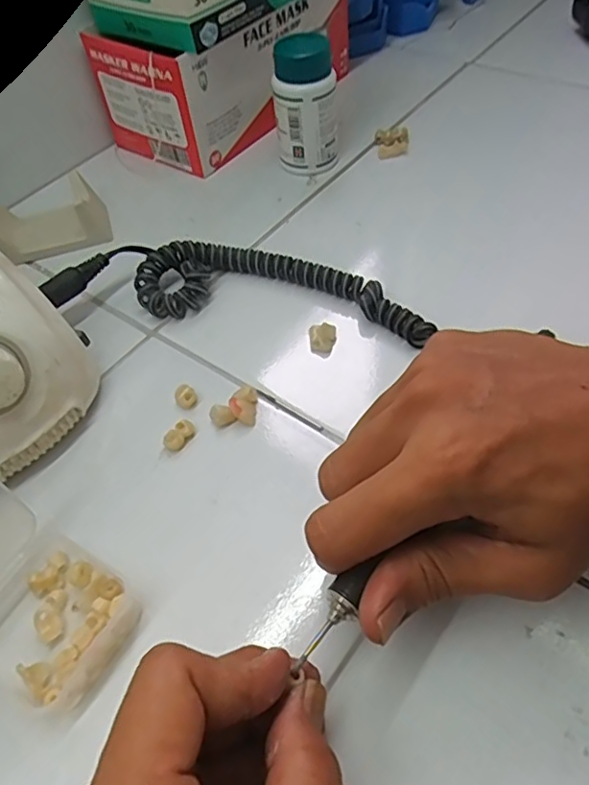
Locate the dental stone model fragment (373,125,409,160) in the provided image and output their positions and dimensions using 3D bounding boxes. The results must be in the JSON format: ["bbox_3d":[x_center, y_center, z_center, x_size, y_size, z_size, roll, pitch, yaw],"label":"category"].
[{"bbox_3d":[0.076,-0.193,0.442,0.024,0.012,0.029,-4,52,3],"label":"dental stone model fragment"}]

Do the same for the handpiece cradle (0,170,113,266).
[{"bbox_3d":[-0.178,-0.118,0.399,0.091,0.032,0.047,-17,53,-7],"label":"handpiece cradle"}]

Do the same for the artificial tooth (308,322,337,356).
[{"bbox_3d":[0.016,-0.030,0.327,0.015,0.010,0.017,0,52,5],"label":"artificial tooth"}]

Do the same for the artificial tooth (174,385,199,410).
[{"bbox_3d":[-0.058,0.002,0.308,0.012,0.006,0.011,-24,54,-13],"label":"artificial tooth"}]

